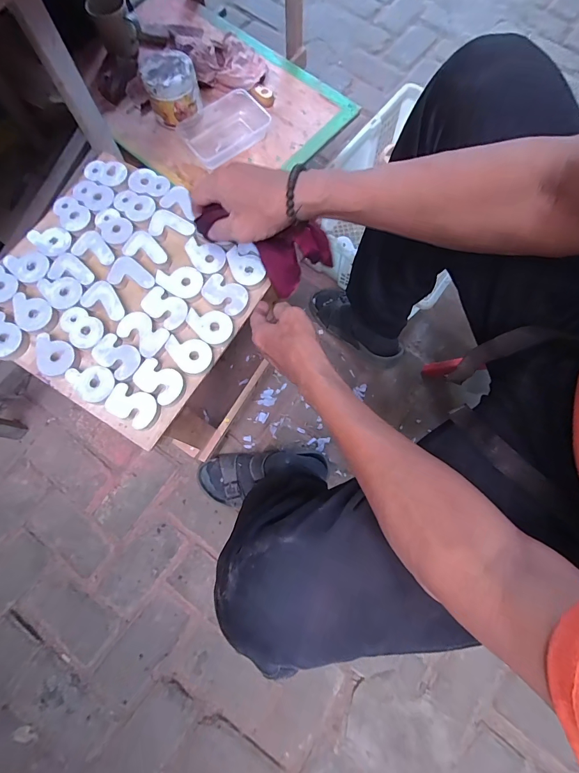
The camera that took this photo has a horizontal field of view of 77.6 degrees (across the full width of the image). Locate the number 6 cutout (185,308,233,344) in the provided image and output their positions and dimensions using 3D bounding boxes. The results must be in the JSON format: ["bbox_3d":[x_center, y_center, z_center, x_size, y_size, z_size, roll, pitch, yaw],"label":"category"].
[{"bbox_3d":[-0.103,-0.082,0.464,0.062,0.006,0.042,44,78,10],"label":"number 6 cutout"}]

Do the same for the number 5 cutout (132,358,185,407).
[{"bbox_3d":[-0.160,-0.006,0.445,0.061,0.008,0.042,34,77,8],"label":"number 5 cutout"}]

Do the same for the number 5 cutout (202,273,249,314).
[{"bbox_3d":[-0.086,-0.123,0.475,0.066,0.007,0.041,34,77,8],"label":"number 5 cutout"}]

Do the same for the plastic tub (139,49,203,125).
[{"bbox_3d":[-0.234,-0.590,0.714,0.096,0.078,0.101,0,76,0],"label":"plastic tub"}]

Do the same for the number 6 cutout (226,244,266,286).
[{"bbox_3d":[-0.059,-0.164,0.484,0.039,0.006,0.061,-27,77,-8],"label":"number 6 cutout"}]

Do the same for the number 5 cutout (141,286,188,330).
[{"bbox_3d":[-0.161,-0.103,0.468,0.063,0.006,0.041,39,77,9],"label":"number 5 cutout"}]

